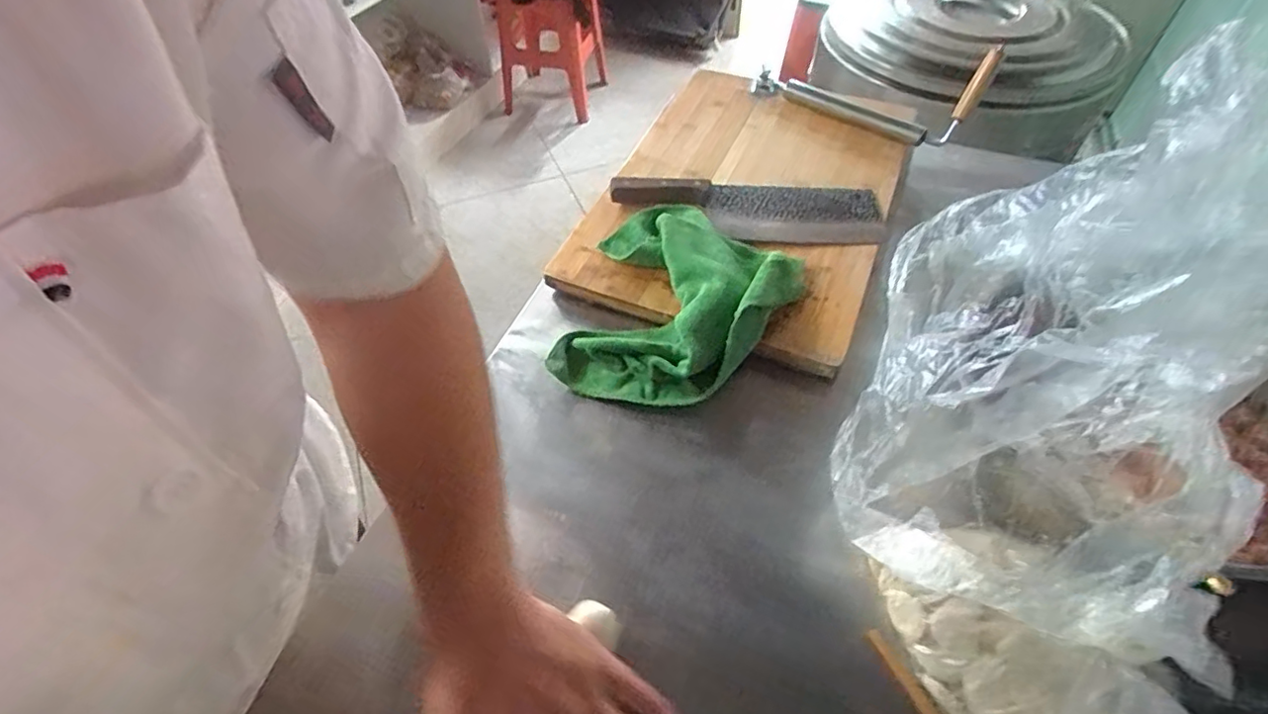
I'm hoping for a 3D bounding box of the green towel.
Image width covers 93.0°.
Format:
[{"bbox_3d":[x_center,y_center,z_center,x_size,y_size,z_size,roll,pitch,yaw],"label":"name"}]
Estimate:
[{"bbox_3d":[0.032,-0.055,0.590,0.198,0.056,0.241,27,56,22],"label":"green towel"}]

